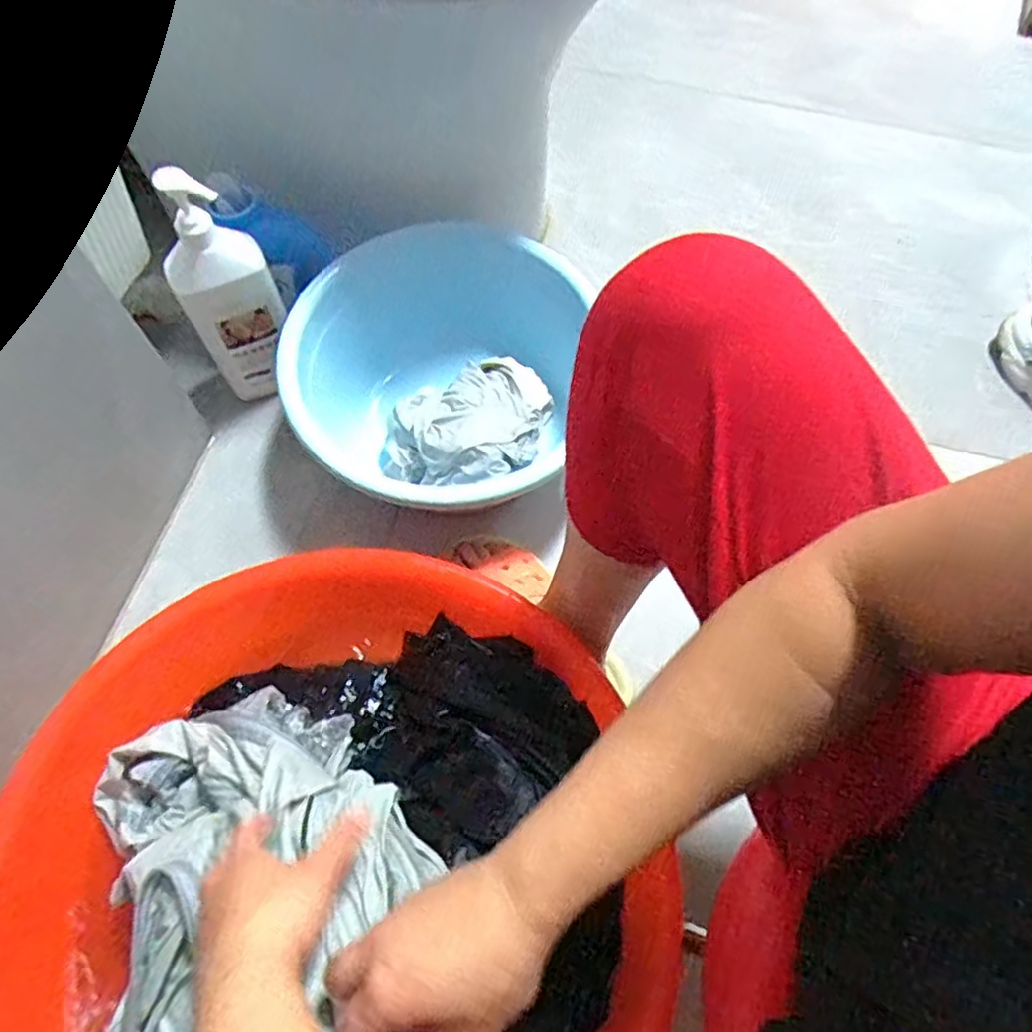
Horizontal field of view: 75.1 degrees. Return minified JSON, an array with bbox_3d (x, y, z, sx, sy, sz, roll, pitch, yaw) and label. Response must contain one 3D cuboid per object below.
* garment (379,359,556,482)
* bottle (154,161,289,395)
[{"bbox_3d":[-0.055,-0.111,0.769,0.167,0.117,0.197,22,67,8],"label":"garment"},{"bbox_3d":[-0.311,-0.238,0.728,0.101,0.270,0.055,-35,71,-16],"label":"bottle"}]

